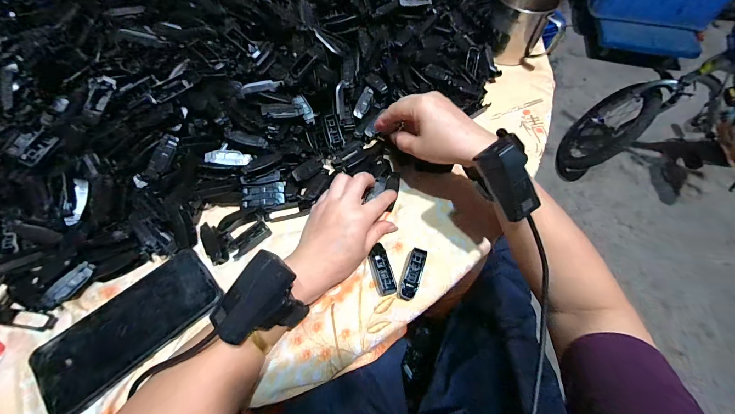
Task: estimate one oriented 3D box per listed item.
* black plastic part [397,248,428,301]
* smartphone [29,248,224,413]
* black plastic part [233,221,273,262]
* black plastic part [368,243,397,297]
[{"bbox_3d":[0.049,0.073,0.337,0.020,0.014,0.056,18,65,9],"label":"black plastic part"},{"bbox_3d":[-0.233,0.116,0.307,0.161,0.012,0.077,-39,70,-17],"label":"smartphone"},{"bbox_3d":[-0.134,0.037,0.352,0.021,0.007,0.049,41,70,18],"label":"black plastic part"},{"bbox_3d":[0.015,0.069,0.338,0.020,0.016,0.055,-14,64,-7],"label":"black plastic part"}]

